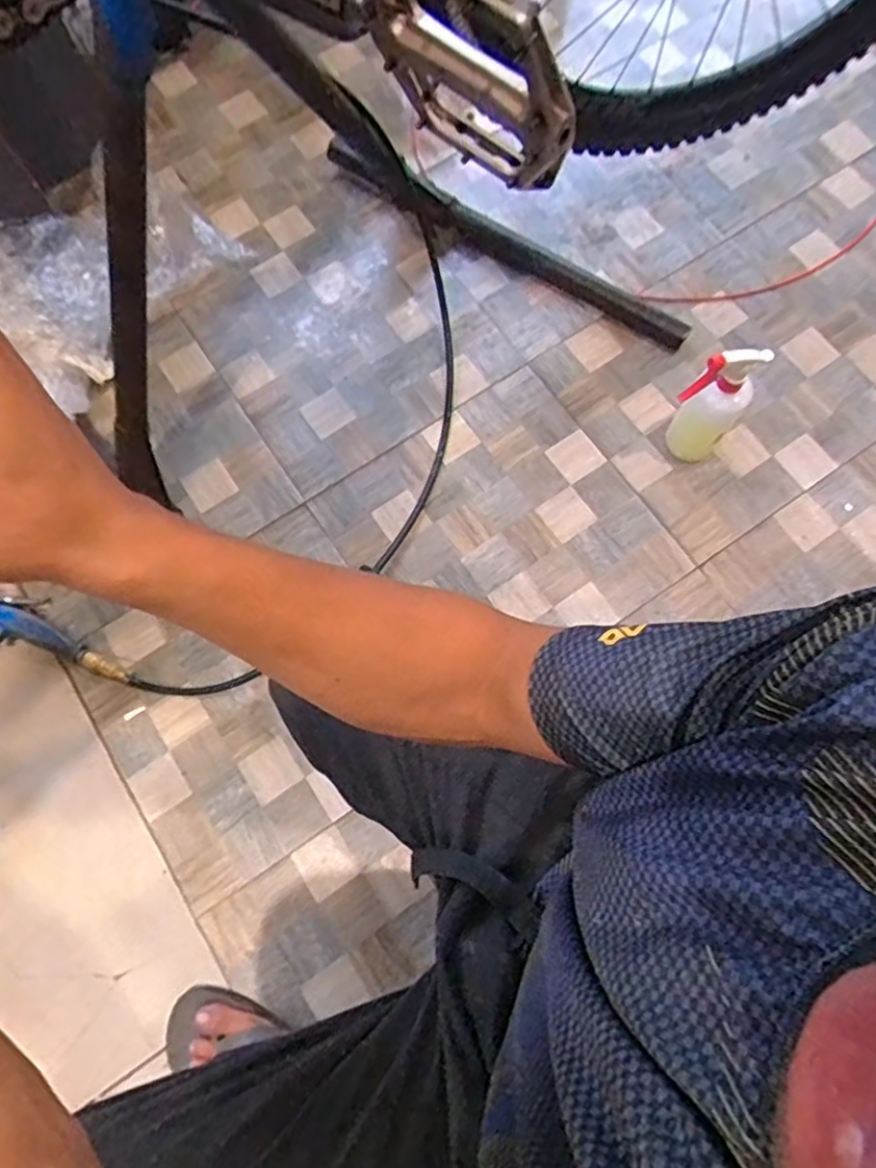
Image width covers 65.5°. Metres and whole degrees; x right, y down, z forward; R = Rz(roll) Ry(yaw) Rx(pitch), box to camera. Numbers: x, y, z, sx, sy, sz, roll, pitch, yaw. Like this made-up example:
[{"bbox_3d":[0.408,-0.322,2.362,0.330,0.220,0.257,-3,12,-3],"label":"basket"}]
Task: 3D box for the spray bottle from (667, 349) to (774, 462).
[{"bbox_3d":[0.362,-0.235,0.896,0.070,0.216,0.074,43,80,12],"label":"spray bottle"}]

